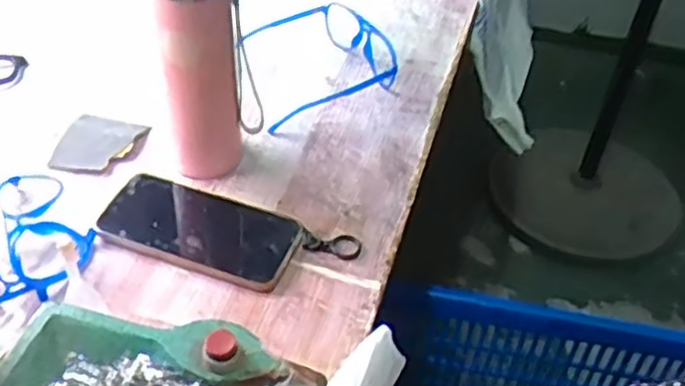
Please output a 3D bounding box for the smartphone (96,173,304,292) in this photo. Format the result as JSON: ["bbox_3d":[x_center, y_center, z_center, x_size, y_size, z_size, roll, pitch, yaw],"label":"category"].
[{"bbox_3d":[-0.114,0.026,0.599,0.155,0.014,0.081,16,46,14],"label":"smartphone"}]

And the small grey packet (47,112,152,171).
[{"bbox_3d":[-0.225,-0.049,0.673,0.065,0.014,0.077,10,44,7],"label":"small grey packet"}]

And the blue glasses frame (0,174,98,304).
[{"bbox_3d":[-0.243,0.026,0.583,0.084,0.029,0.155,-6,45,-9],"label":"blue glasses frame"}]

